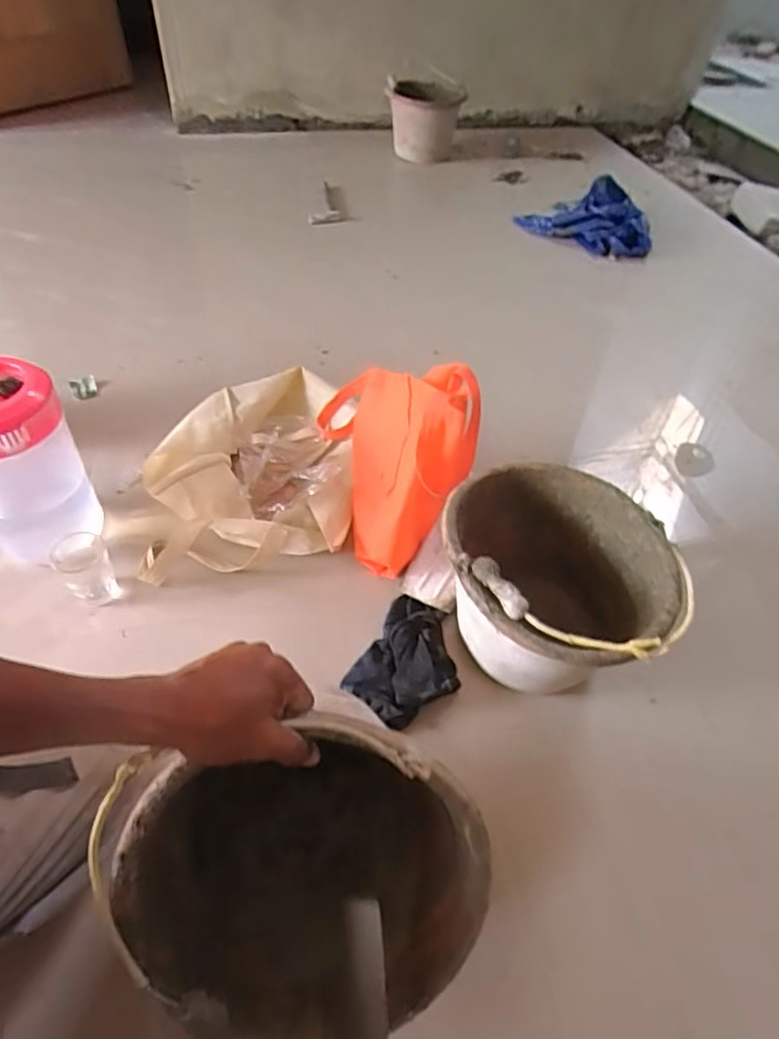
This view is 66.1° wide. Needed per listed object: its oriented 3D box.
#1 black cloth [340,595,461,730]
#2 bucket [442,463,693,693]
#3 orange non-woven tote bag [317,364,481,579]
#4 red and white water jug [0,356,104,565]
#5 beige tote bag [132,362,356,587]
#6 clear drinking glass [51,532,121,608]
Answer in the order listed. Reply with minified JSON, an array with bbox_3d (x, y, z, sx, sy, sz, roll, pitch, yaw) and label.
[{"bbox_3d":[0.032,0.182,0.783,0.129,0.040,0.170,24,51,17],"label":"black cloth"},{"bbox_3d":[0.192,0.082,0.755,0.270,0.251,0.264,2,48,-2],"label":"bucket"},{"bbox_3d":[-0.021,-0.130,0.889,0.181,0.276,0.319,-26,54,-24],"label":"orange non-woven tote bag"},{"bbox_3d":[-0.505,-0.061,0.830,0.155,0.289,0.145,-30,56,-27],"label":"red and white water jug"},{"bbox_3d":[-0.230,-0.084,0.983,0.316,0.098,0.374,-5,48,-8],"label":"beige tote bag"},{"bbox_3d":[-0.426,0.075,0.843,0.071,0.086,0.080,-23,53,-22],"label":"clear drinking glass"}]

